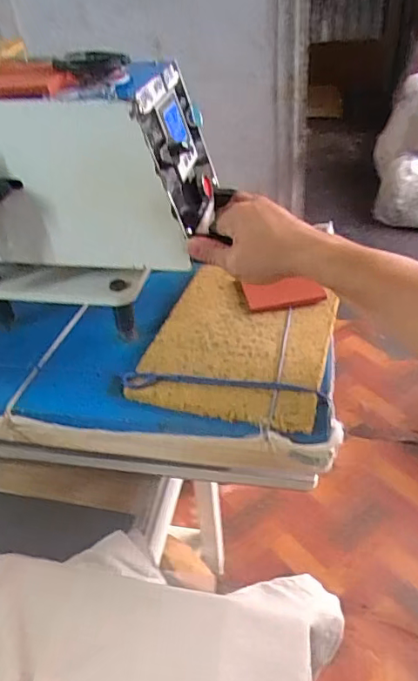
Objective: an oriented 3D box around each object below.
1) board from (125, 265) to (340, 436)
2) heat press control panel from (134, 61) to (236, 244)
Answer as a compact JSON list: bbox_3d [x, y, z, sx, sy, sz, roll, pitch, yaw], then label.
[{"bbox_3d":[0.033,0.000,0.554,0.180,0.016,0.210,8,40,16],"label":"board"},{"bbox_3d":[-0.019,-0.188,0.525,0.018,0.151,0.150,-8,38,21],"label":"heat press control panel"}]

